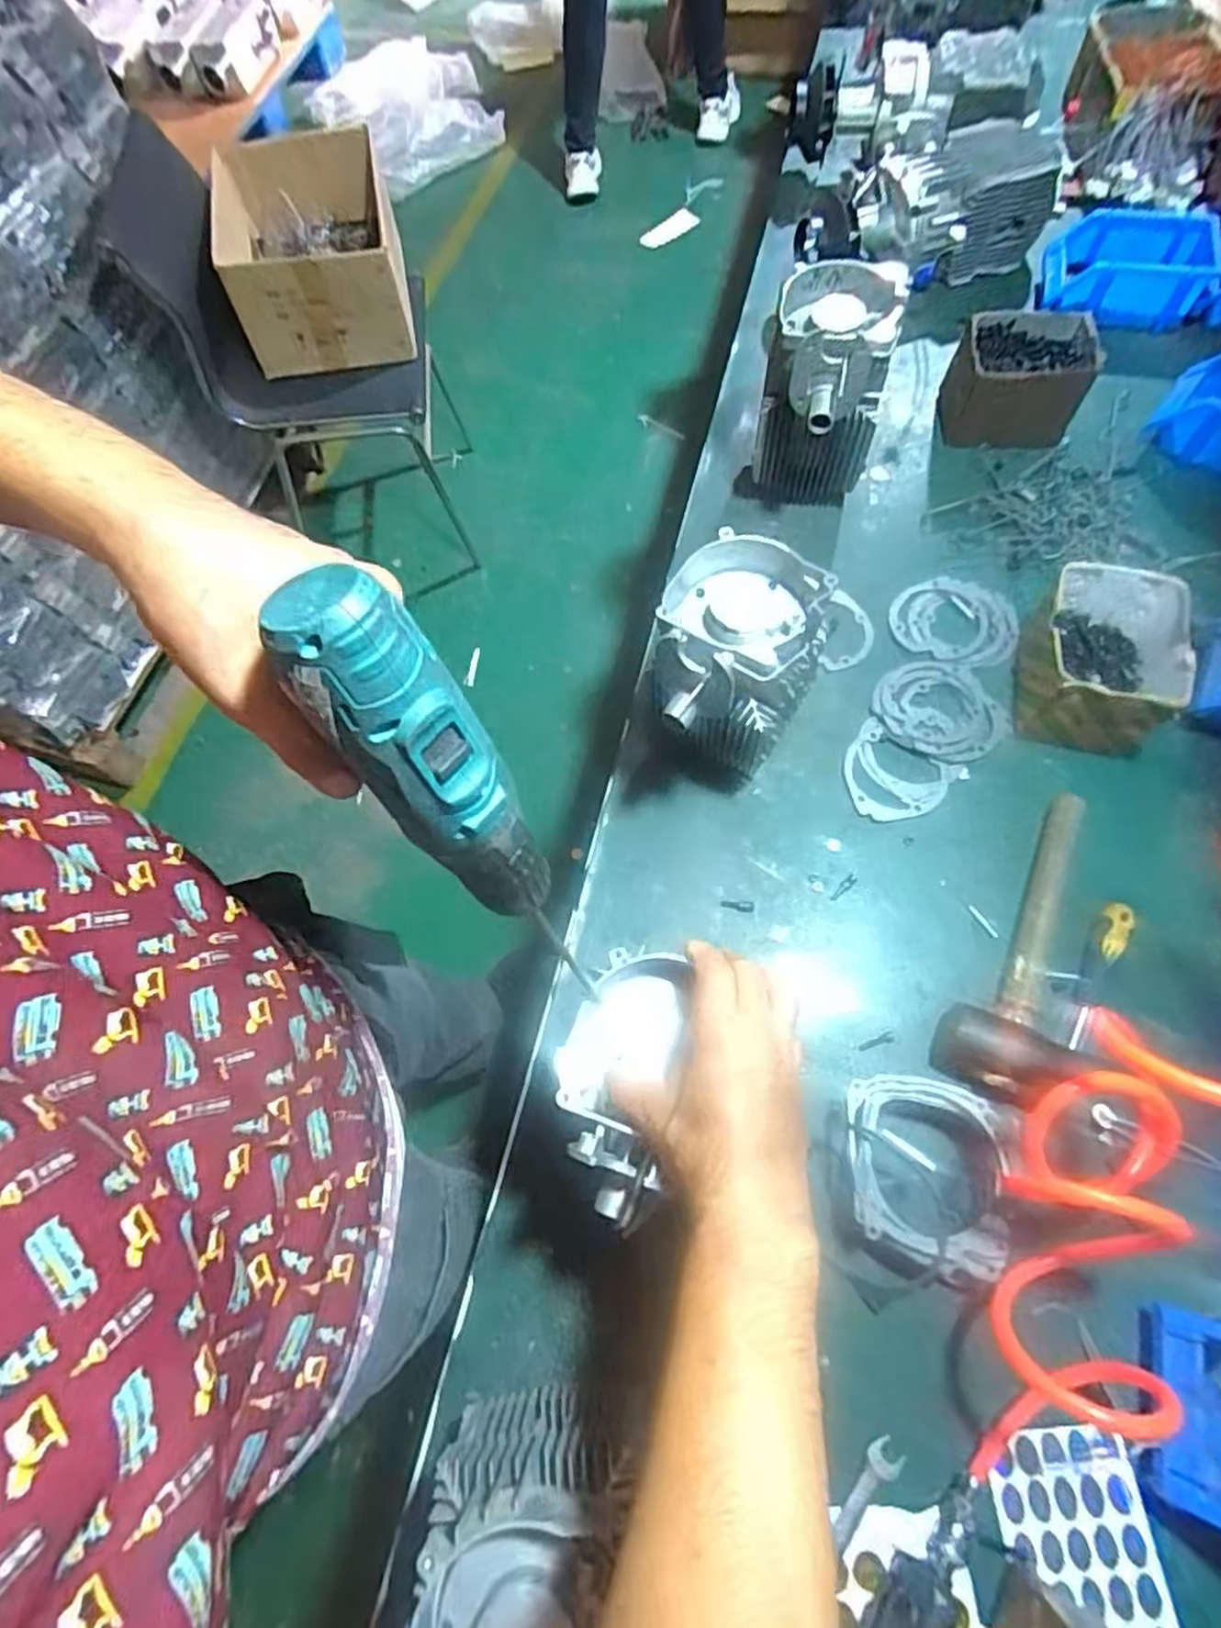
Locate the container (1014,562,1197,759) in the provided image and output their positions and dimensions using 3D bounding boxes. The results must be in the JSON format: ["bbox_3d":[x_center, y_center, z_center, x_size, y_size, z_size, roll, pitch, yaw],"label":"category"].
[{"bbox_3d":[0.471,-0.146,0.704,0.130,0.091,0.152,18,69,11],"label":"container"}]

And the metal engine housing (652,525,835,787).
[{"bbox_3d":[0.111,-0.115,0.663,0.132,0.207,0.154,11,68,8],"label":"metal engine housing"}]

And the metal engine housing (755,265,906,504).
[{"bbox_3d":[0.223,-0.430,0.787,0.114,0.214,0.153,11,68,8],"label":"metal engine housing"}]

